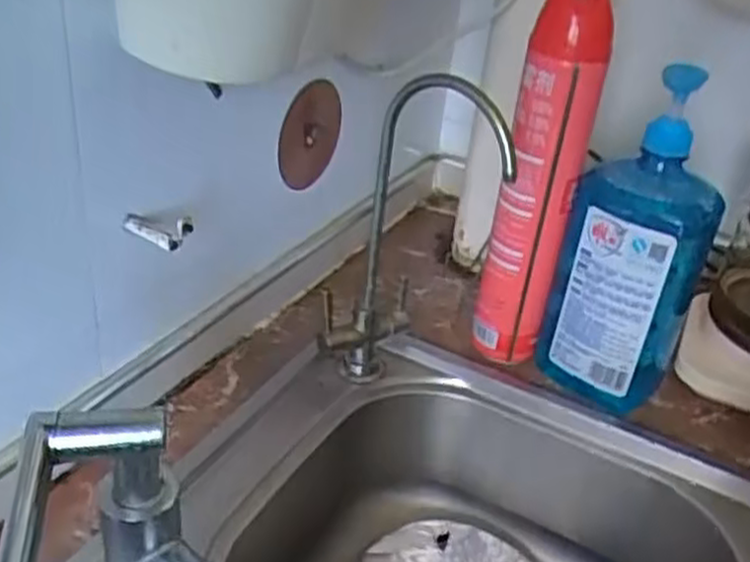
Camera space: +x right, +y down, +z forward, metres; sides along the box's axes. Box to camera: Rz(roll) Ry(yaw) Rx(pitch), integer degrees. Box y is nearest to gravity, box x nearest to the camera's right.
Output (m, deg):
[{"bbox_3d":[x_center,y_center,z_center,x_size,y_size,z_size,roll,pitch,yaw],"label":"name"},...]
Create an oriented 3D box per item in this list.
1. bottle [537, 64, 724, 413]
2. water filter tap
[{"bbox_3d":[0.213,-0.023,0.650,0.114,0.291,0.067,19,34,18],"label":"bottle"},{"bbox_3d":[0.024,-0.016,0.606,0.088,0.281,0.122,-7,35,-21],"label":"water filter tap"}]

